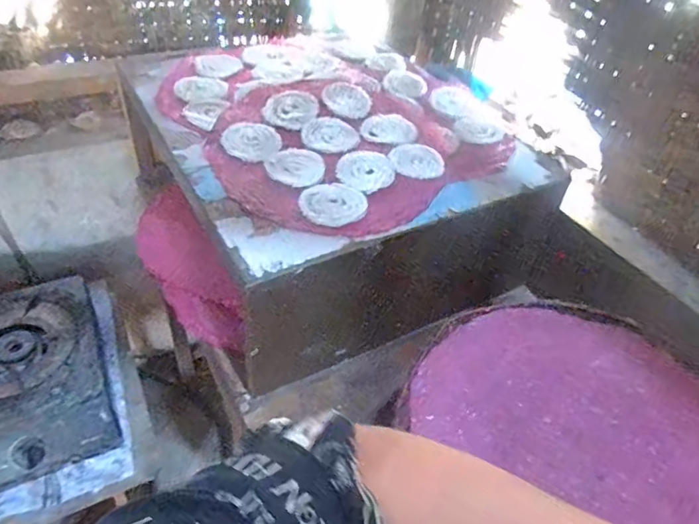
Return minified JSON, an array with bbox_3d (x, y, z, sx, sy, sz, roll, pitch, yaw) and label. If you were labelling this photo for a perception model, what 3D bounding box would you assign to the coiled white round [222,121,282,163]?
[{"bbox_3d":[-0.144,-0.179,0.766,0.083,0.008,0.094,-12,47,-19],"label":"coiled white round"}]

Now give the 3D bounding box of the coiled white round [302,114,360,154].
[{"bbox_3d":[-0.028,-0.192,0.784,0.083,0.015,0.088,-2,45,-9],"label":"coiled white round"}]

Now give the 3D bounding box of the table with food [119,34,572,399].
[{"bbox_3d":[-0.031,-0.139,0.912,0.527,0.271,0.619,-19,50,-24],"label":"table with food"}]

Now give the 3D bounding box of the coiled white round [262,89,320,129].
[{"bbox_3d":[-0.091,-0.245,0.822,0.084,0.013,0.094,14,45,7],"label":"coiled white round"}]

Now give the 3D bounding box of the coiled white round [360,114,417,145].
[{"bbox_3d":[0.062,-0.207,0.806,0.085,0.009,0.084,5,44,-2],"label":"coiled white round"}]

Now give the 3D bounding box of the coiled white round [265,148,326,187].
[{"bbox_3d":[-0.075,-0.135,0.732,0.082,0.009,0.079,4,44,-3],"label":"coiled white round"}]

